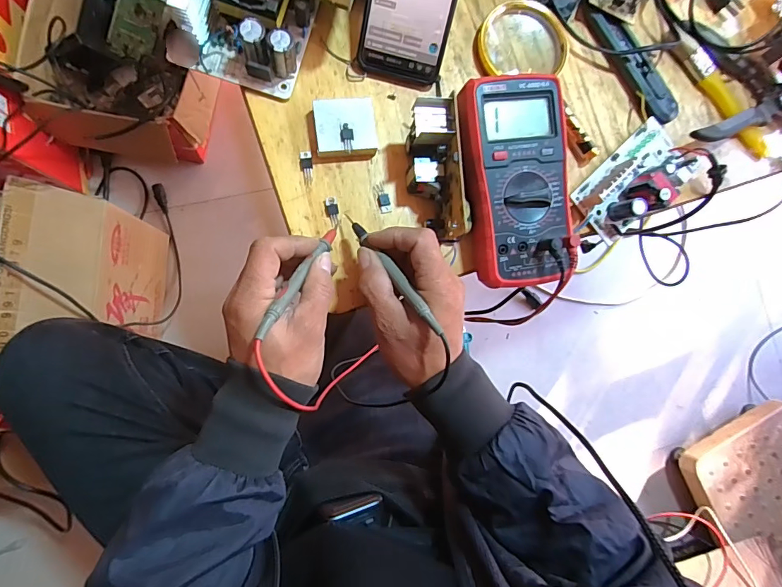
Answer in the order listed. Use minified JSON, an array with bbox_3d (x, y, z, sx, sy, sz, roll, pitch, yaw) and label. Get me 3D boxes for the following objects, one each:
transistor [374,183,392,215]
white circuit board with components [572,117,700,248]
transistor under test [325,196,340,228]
[{"bbox_3d":[-0.007,-0.089,0.399,0.011,0.004,0.028,-15,89,-10],"label":"transistor"},{"bbox_3d":[0.243,-0.112,0.420,0.132,0.037,0.067,-43,93,-9],"label":"white circuit board with components"},{"bbox_3d":[-0.053,-0.075,0.391,0.011,0.004,0.026,-7,91,-10],"label":"transistor under test"}]

